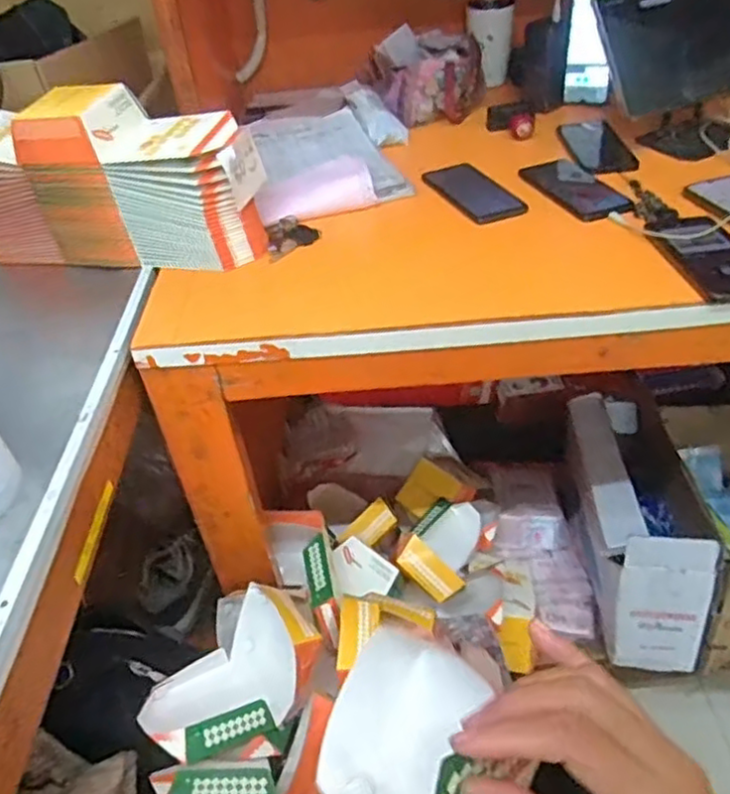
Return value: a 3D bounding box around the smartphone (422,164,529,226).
[{"bbox_3d":[0.141,-0.271,0.900,0.082,0.009,0.179,-19,41,-14],"label":"smartphone"}]

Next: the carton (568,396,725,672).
[{"bbox_3d":[0.431,0.213,1.118,0.137,0.246,0.371,-5,40,3],"label":"carton"}]

